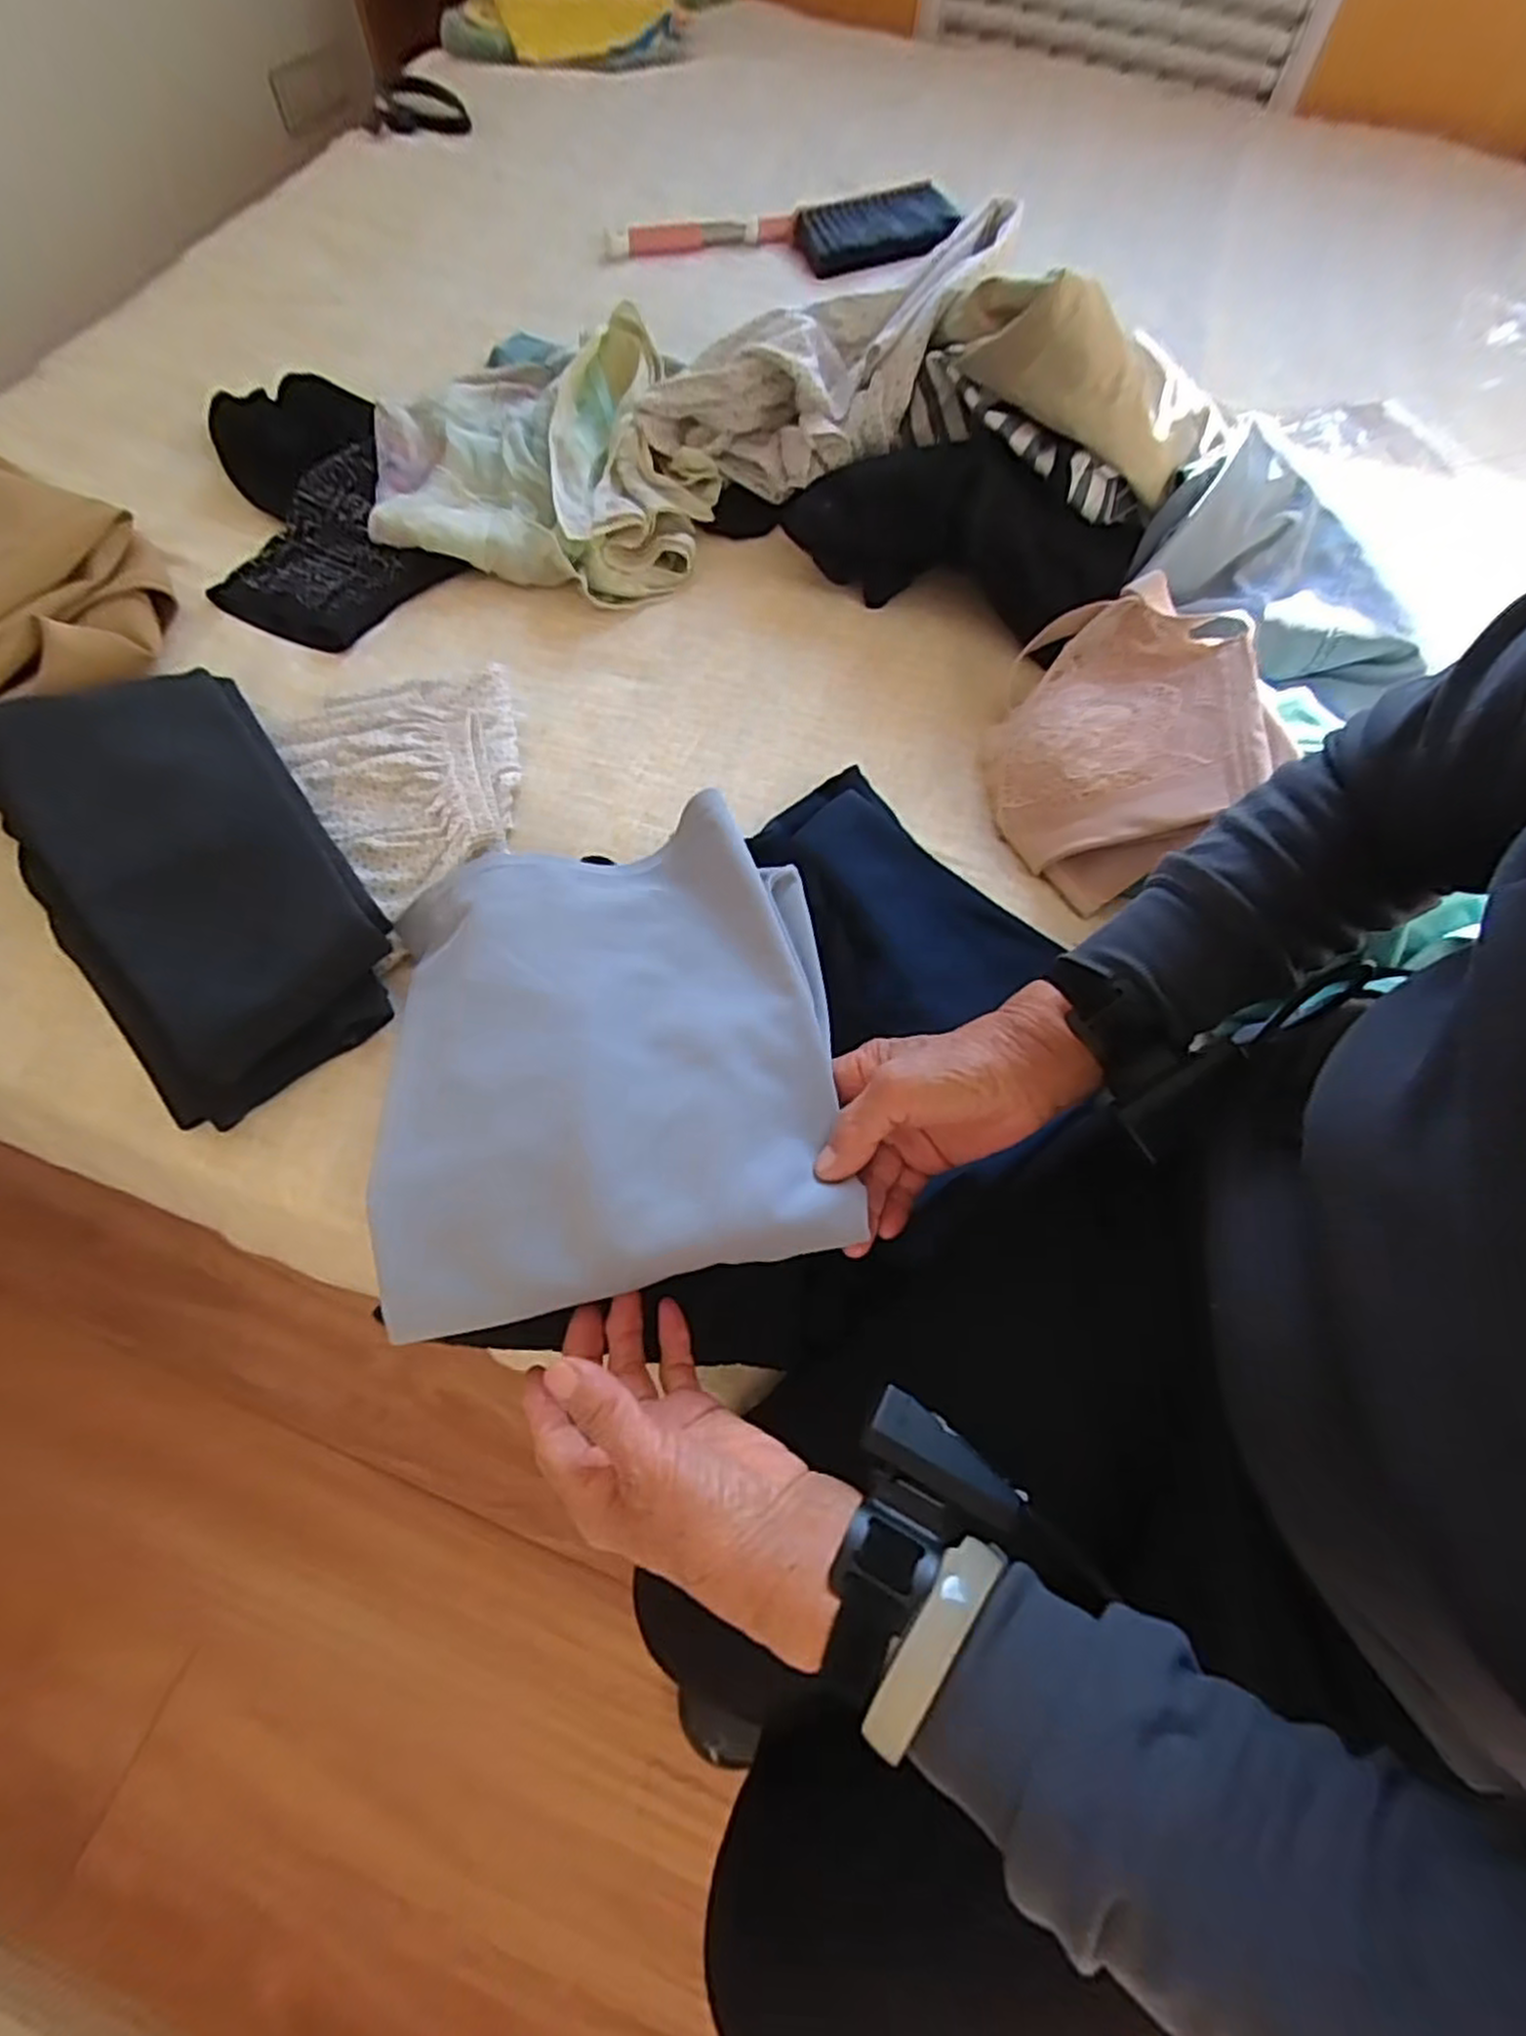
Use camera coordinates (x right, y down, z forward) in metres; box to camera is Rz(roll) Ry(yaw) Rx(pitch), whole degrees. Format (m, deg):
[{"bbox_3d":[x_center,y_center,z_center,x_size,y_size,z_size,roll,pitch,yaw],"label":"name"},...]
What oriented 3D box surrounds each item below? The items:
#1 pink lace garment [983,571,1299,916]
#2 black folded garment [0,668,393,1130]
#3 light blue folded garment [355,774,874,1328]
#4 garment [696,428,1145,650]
[{"bbox_3d":[0.267,-0.209,0.589,0.185,0.115,0.210,27,67,9],"label":"pink lace garment"},{"bbox_3d":[-0.376,-0.099,0.509,0.168,0.074,0.315,-34,72,-17],"label":"black folded garment"},{"bbox_3d":[-0.089,0.011,0.450,0.245,0.040,0.276,-8,67,-7],"label":"light blue folded garment"},{"bbox_3d":[0.133,-0.433,0.687,0.363,0.117,0.102,23,67,7],"label":"garment"}]

